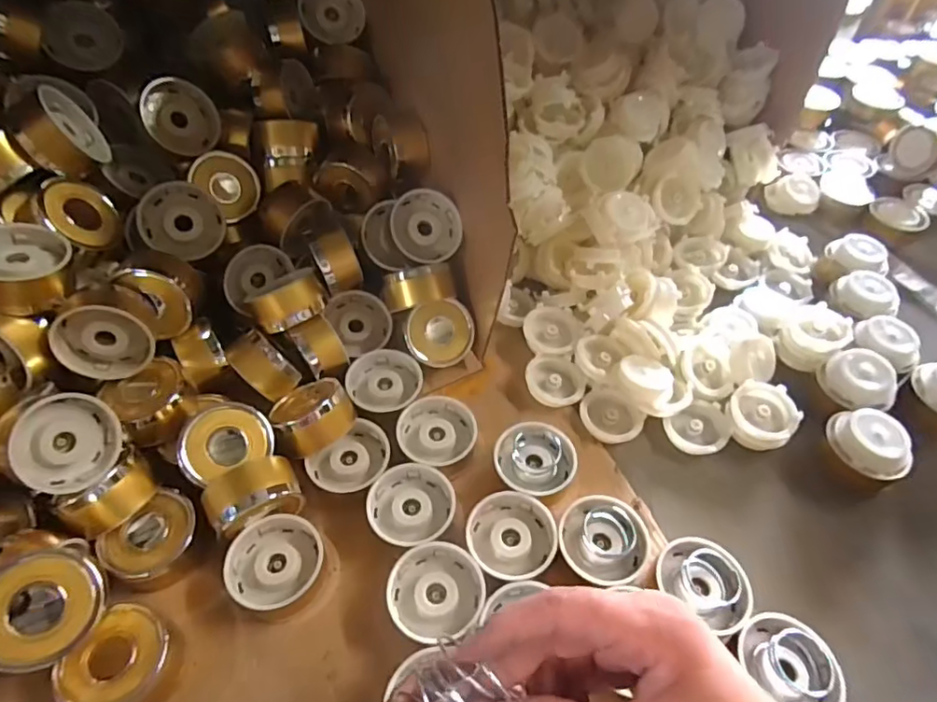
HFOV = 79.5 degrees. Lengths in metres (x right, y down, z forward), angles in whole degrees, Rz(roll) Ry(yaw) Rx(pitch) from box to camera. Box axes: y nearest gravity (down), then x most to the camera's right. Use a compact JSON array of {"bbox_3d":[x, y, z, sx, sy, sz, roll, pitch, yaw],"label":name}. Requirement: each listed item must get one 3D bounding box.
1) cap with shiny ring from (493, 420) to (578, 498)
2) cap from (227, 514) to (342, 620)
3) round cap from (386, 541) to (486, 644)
[{"bbox_3d":[0.056,0.091,0.475,0.064,0.033,0.057,-8,50,-8],"label":"cap with shiny ring"},{"bbox_3d":[-0.138,0.158,0.416,0.069,0.028,0.071,-35,58,-27],"label":"cap"},{"bbox_3d":[-0.023,0.174,0.408,0.066,0.031,0.061,0,50,-1],"label":"round cap"}]

